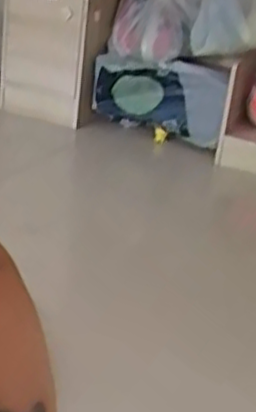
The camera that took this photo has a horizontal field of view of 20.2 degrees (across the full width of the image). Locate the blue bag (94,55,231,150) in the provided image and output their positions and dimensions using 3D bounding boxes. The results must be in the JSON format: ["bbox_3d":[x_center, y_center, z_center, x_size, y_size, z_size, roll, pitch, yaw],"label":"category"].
[{"bbox_3d":[0.075,-0.288,1.915,0.379,0.193,0.087,22,28,31],"label":"blue bag"}]

